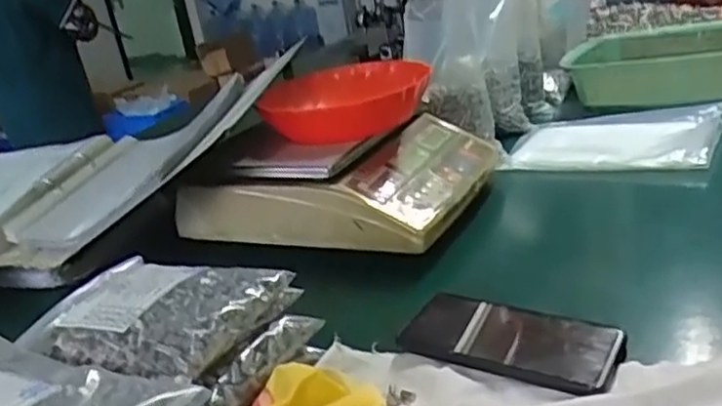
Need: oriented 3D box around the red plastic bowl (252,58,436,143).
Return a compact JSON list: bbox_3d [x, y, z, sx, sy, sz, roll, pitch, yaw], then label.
[{"bbox_3d":[-0.016,-0.119,0.852,0.180,0.081,0.168,-9,22,4],"label":"red plastic bowl"}]

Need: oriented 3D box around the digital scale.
[{"bbox_3d":[-0.022,-0.038,0.851,0.320,0.088,0.258,1,24,26],"label":"digital scale"}]

